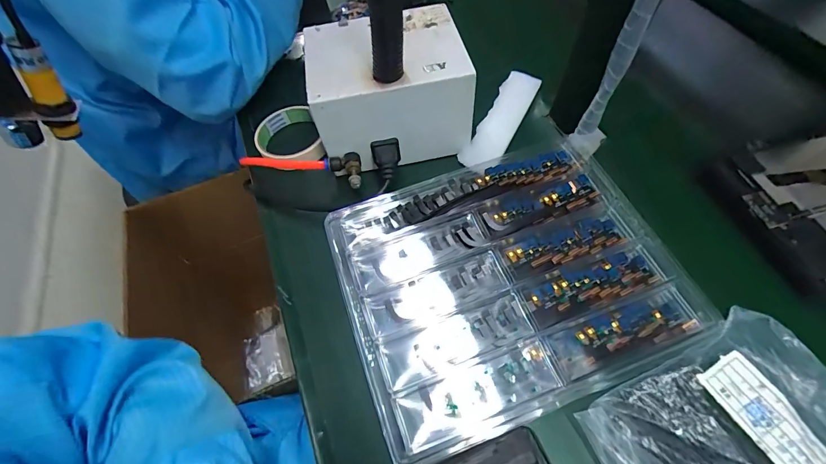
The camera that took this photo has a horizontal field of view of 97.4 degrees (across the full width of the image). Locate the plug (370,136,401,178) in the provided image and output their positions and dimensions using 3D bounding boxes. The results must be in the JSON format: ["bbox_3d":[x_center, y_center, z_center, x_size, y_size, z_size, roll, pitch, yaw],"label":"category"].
[{"bbox_3d":[-0.027,-0.075,0.372,0.029,0.015,0.046,-10,60,-3],"label":"plug"}]

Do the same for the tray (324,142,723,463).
[{"bbox_3d":[0.078,0.032,0.316,0.271,0.019,0.219,-20,60,-9],"label":"tray"}]

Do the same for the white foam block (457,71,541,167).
[{"bbox_3d":[0.103,-0.129,0.420,0.039,0.023,0.143,26,65,17],"label":"white foam block"}]

